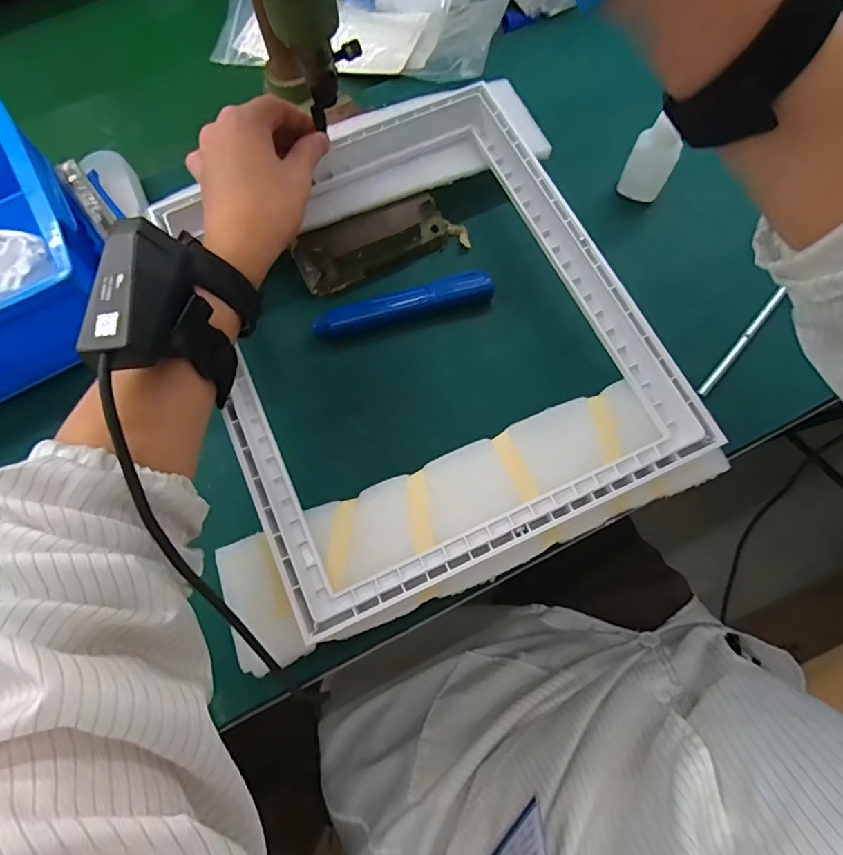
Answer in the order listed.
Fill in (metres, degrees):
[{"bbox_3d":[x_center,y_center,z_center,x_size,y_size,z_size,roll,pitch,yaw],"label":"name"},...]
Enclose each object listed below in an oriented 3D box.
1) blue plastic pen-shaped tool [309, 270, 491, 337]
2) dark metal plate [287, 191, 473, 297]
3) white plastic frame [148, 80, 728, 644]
[{"bbox_3d":[-0.014,-0.099,0.404,0.142,0.022,0.021,-14,73,-2],"label":"blue plastic pen-shaped tool"},{"bbox_3d":[-0.034,-0.154,0.415,0.138,0.033,0.045,-20,73,-4],"label":"dark metal plate"},{"bbox_3d":[-0.009,-0.078,0.347,0.270,0.028,0.337,-24,73,-6],"label":"white plastic frame"}]

